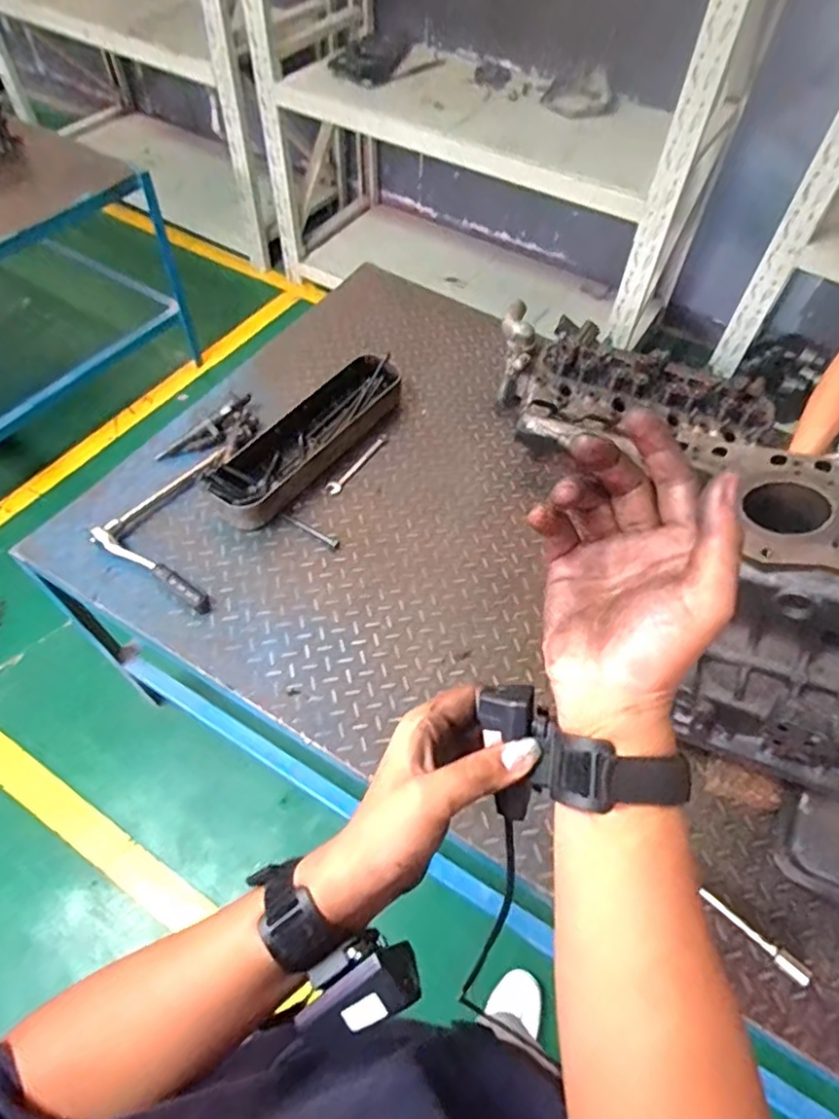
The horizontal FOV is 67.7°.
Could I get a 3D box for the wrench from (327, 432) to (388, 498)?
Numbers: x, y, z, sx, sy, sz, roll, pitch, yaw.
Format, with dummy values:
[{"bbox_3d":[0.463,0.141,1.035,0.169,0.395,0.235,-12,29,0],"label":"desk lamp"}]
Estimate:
[{"bbox_3d":[-0.123,-0.192,1.247,0.025,0.016,0.183,29,59,17],"label":"wrench"}]

